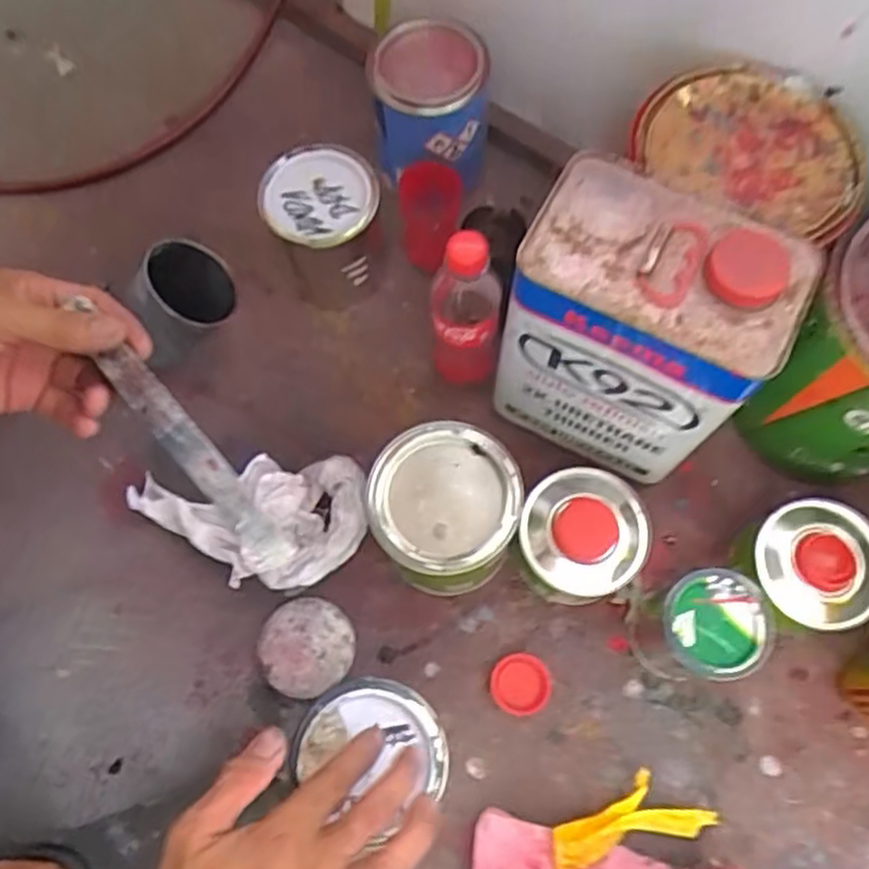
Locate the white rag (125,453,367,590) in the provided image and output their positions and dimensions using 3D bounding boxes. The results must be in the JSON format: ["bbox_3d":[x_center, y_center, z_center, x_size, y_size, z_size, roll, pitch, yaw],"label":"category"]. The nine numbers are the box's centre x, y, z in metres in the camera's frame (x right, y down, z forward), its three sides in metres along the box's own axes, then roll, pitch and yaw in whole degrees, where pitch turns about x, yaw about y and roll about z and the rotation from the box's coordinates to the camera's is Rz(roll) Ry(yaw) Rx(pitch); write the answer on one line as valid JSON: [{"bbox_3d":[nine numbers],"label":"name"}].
[{"bbox_3d":[-0.159,0.078,0.620,0.202,0.059,0.110,-5,69,-2],"label":"white rag"}]

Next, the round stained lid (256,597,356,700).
[{"bbox_3d":[-0.106,0.176,0.602,0.075,0.019,0.076,14,70,5],"label":"round stained lid"}]

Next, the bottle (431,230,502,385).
[{"bbox_3d":[0.026,-0.100,0.603,0.054,0.200,0.058,5,69,2],"label":"bottle"}]

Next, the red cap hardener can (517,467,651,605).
[{"bbox_3d":[0.120,0.084,0.596,0.100,0.088,0.099,0,69,0],"label":"red cap hardener can"}]

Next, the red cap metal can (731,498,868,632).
[{"bbox_3d":[0.306,0.105,0.585,0.093,0.080,0.097,0,69,0],"label":"red cap metal can"}]

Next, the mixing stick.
[{"bbox_3d":[-0.143,0.012,0.434,0.024,0.008,0.155,-41,85,-1],"label":"mixing stick"}]

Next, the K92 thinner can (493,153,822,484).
[{"bbox_3d":[0.142,-0.071,0.535,0.166,0.219,0.104,28,73,10],"label":"K92 thinner can"}]

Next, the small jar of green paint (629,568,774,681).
[{"bbox_3d":[0.199,0.148,0.554,0.075,0.105,0.072,0,69,0],"label":"small jar of green paint"}]

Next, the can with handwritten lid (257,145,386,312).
[{"bbox_3d":[-0.102,-0.191,0.696,0.105,0.108,0.113,-15,70,-6],"label":"can with handwritten lid"}]

